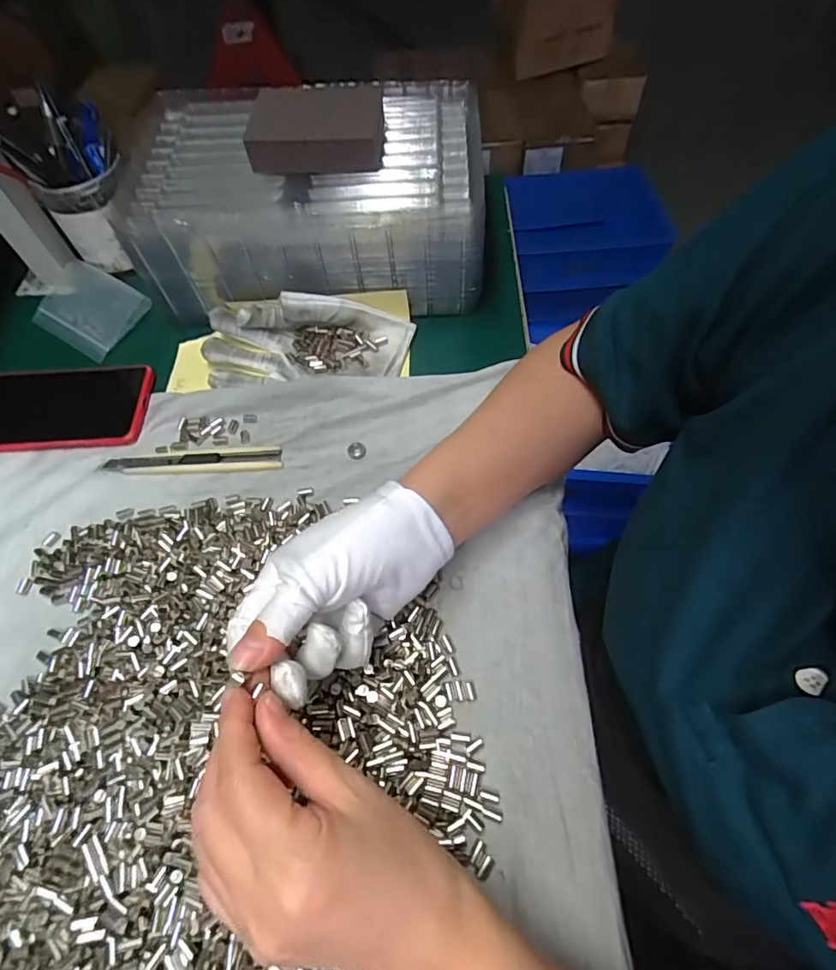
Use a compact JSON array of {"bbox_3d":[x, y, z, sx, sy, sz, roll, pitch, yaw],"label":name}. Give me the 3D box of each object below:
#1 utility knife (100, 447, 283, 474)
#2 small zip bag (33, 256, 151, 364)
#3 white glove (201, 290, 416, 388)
[{"bbox_3d":[-0.175,-0.017,0.399,0.136,0.004,0.018,-3,60,0],"label":"utility knife"},{"bbox_3d":[-0.311,-0.166,0.483,0.104,0.012,0.074,30,83,16],"label":"small zip bag"},{"bbox_3d":[-0.094,-0.120,0.429,0.174,0.042,0.074,0,60,3],"label":"white glove"}]

